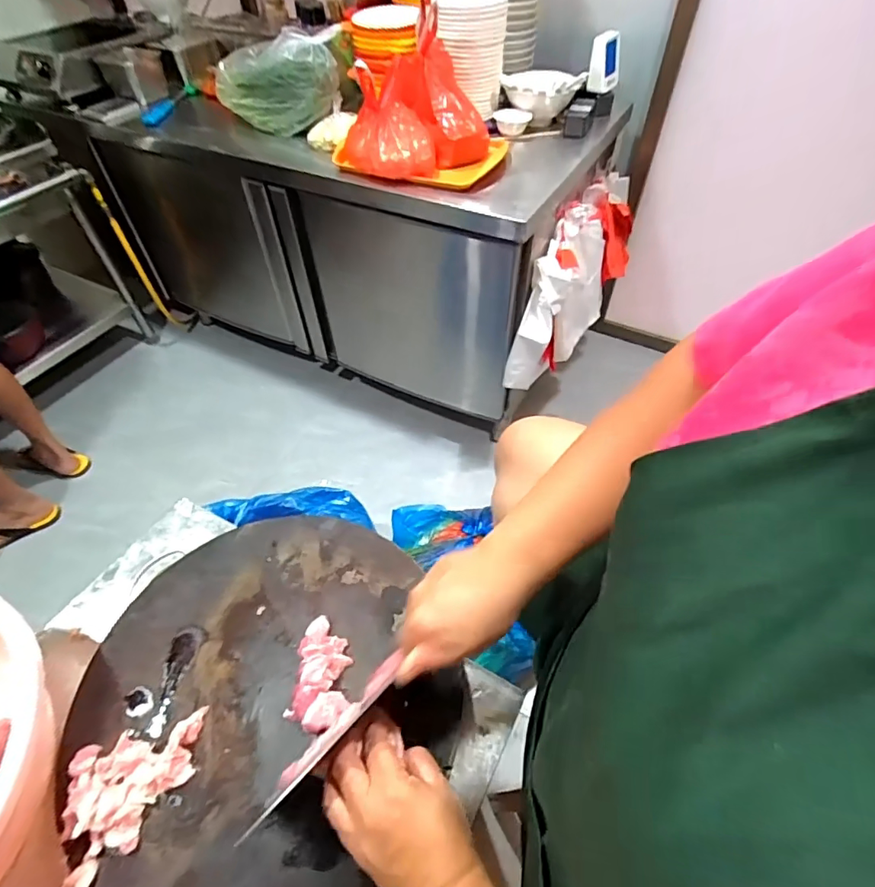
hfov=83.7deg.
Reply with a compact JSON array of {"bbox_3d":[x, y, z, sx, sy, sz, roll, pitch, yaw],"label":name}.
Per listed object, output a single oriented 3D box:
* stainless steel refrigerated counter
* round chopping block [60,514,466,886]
[{"bbox_3d":[-0.295,-0.697,1.633,1.439,0.696,0.670,22,54,18],"label":"stainless steel refrigerated counter"},{"bbox_3d":[-0.154,0.226,0.449,0.319,0.040,0.335,0,51,1],"label":"round chopping block"}]

